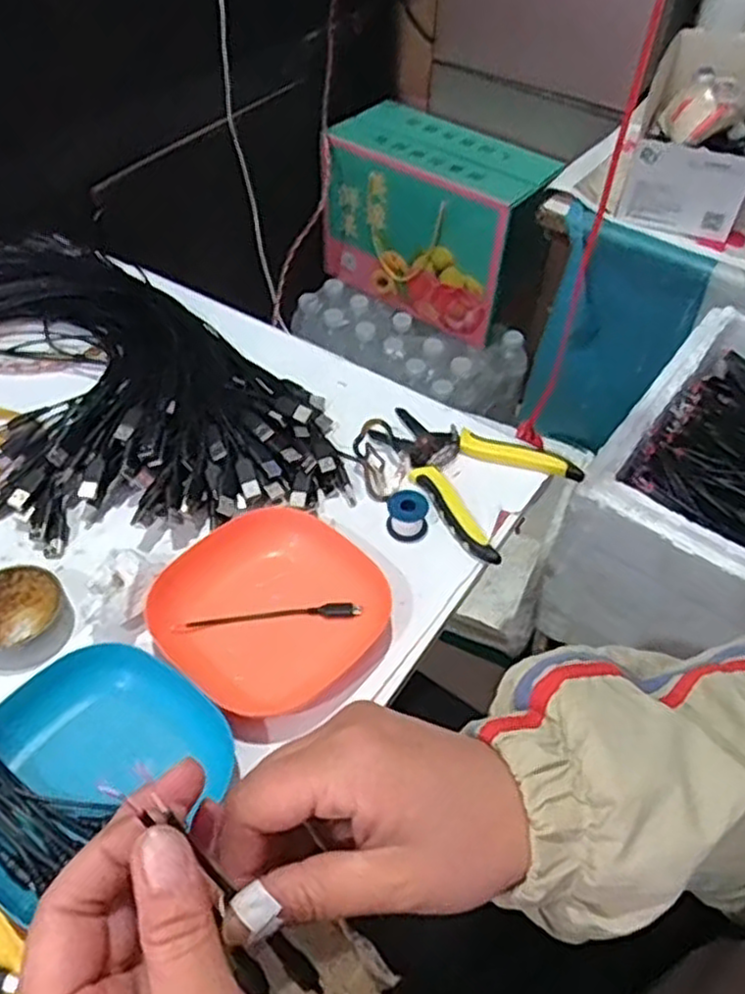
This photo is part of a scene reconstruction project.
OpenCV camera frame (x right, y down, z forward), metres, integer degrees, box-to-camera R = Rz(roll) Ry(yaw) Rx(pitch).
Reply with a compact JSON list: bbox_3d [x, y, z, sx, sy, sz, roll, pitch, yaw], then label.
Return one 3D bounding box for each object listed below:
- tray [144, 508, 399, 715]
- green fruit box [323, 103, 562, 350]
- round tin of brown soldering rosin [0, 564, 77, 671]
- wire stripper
[{"bbox_3d":[-0.069,0.070,0.492,0.127,0.028,0.133,36,57,24],"label":"tray"},{"bbox_3d":[0.109,-0.438,1.165,0.322,0.238,0.182,31,56,21],"label":"green fruit box"},{"bbox_3d":[-0.232,0.080,0.487,0.061,0.027,0.068,-35,60,-27],"label":"round tin of brown soldering rosin"},{"bbox_3d":[0.068,-0.022,0.588,0.152,0.018,0.115,34,56,23],"label":"wire stripper"}]

